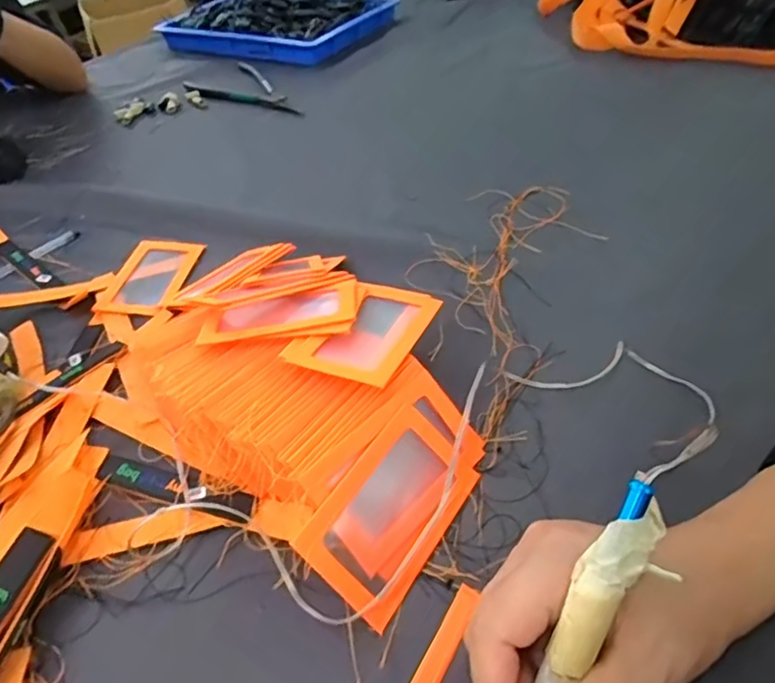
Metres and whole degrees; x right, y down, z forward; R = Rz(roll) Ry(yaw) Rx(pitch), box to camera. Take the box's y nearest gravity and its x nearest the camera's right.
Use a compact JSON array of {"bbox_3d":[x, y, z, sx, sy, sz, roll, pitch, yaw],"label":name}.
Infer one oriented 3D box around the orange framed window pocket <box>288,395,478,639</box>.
[{"bbox_3d":[0.003,0.089,0.318,0.063,0.010,0.105,46,56,-4],"label":"orange framed window pocket"}]

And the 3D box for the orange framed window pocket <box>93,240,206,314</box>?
[{"bbox_3d":[-0.220,-0.062,0.546,0.069,0.008,0.103,0,43,8],"label":"orange framed window pocket"}]

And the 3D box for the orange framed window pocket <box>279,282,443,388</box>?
[{"bbox_3d":[-0.013,-0.009,0.380,0.067,0.008,0.107,16,37,19],"label":"orange framed window pocket"}]

